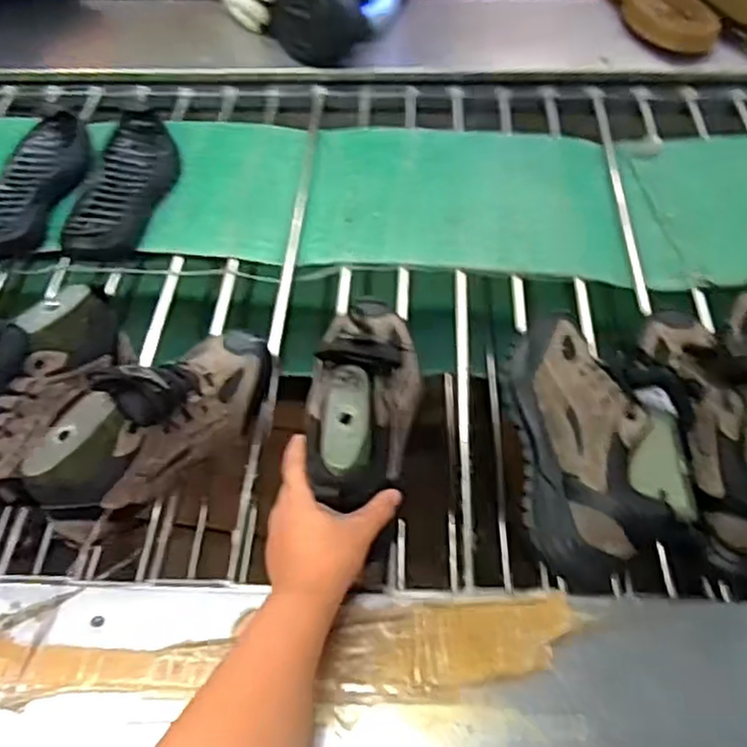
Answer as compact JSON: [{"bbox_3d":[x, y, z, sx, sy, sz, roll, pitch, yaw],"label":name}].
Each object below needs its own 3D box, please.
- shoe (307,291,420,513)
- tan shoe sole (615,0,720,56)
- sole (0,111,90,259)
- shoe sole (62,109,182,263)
[{"bbox_3d":[-0.005,0.013,0.673,0.085,0.106,0.255,10,37,9],"label":"shoe"},{"bbox_3d":[0.461,-0.589,1.186,0.103,0.084,0.240,-15,49,-12],"label":"tan shoe sole"},{"bbox_3d":[-0.453,-0.251,0.984,0.117,0.045,0.257,1,48,1],"label":"sole"},{"bbox_3d":[-0.326,-0.255,0.982,0.103,0.030,0.278,4,48,4],"label":"shoe sole"}]

